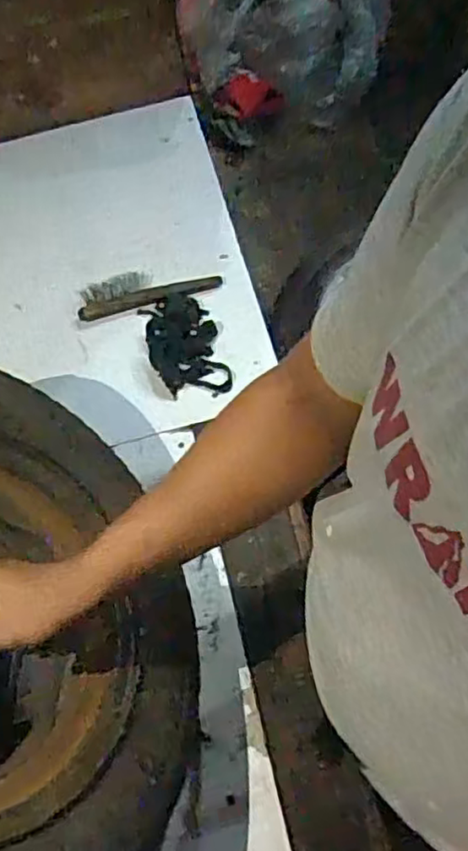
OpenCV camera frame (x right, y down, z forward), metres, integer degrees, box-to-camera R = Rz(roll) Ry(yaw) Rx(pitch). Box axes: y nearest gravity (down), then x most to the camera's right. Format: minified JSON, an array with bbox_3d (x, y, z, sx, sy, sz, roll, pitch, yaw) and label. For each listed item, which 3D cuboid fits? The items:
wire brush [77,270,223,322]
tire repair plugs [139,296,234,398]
[{"bbox_3d":[-0.125,-0.201,0.940,0.209,0.034,0.050,-16,63,1],"label":"wire brush"},{"bbox_3d":[-0.069,-0.112,0.906,0.097,0.023,0.161,-17,63,0],"label":"tire repair plugs"}]

